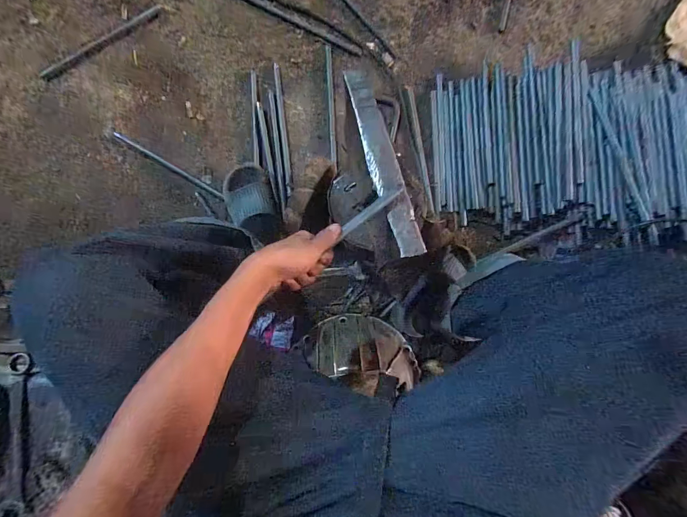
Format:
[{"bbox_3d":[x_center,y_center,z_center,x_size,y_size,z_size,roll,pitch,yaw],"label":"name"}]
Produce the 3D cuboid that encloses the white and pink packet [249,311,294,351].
[{"bbox_3d":[-0.178,0.182,0.850,0.103,0.010,0.084,18,88,-1],"label":"white and pink packet"}]

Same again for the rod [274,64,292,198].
[{"bbox_3d":[-0.151,-0.331,0.839,0.012,0.011,0.311,-6,88,-4],"label":"rod"}]

